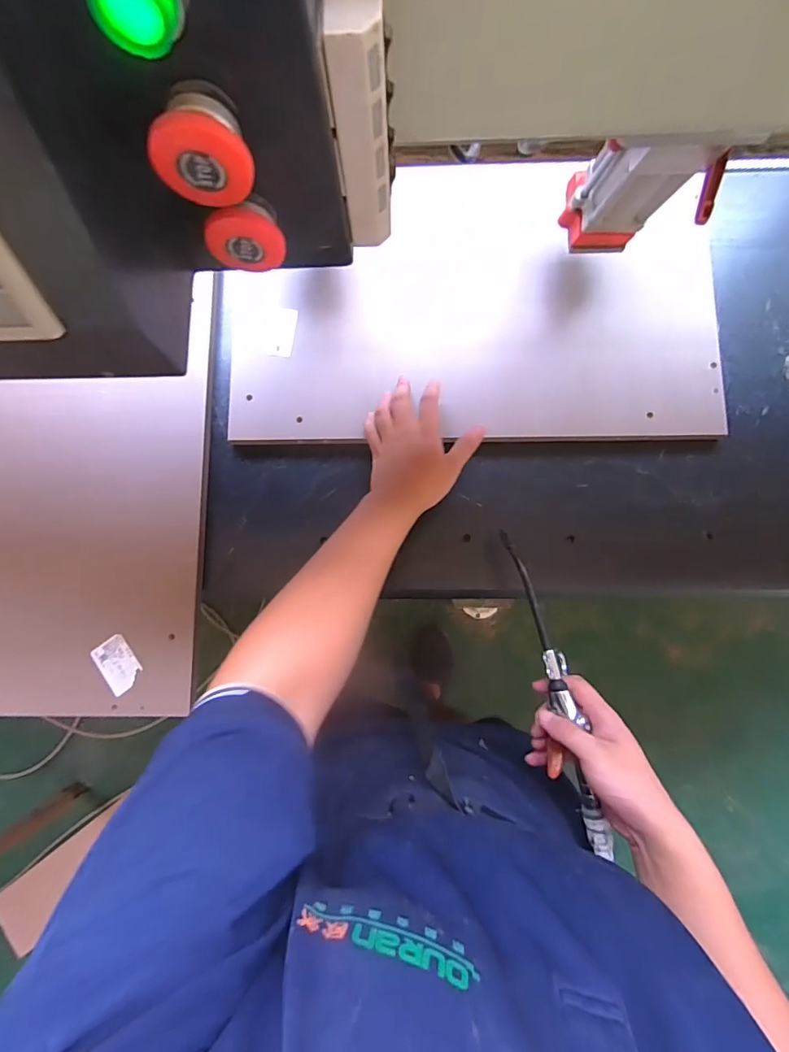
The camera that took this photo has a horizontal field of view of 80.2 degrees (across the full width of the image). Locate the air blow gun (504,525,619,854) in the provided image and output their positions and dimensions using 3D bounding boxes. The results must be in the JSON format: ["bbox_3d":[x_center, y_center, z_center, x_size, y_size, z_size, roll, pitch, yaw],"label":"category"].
[{"bbox_3d":[0.165,0.154,0.469,0.032,0.043,0.306,-14,80,0],"label":"air blow gun"}]

